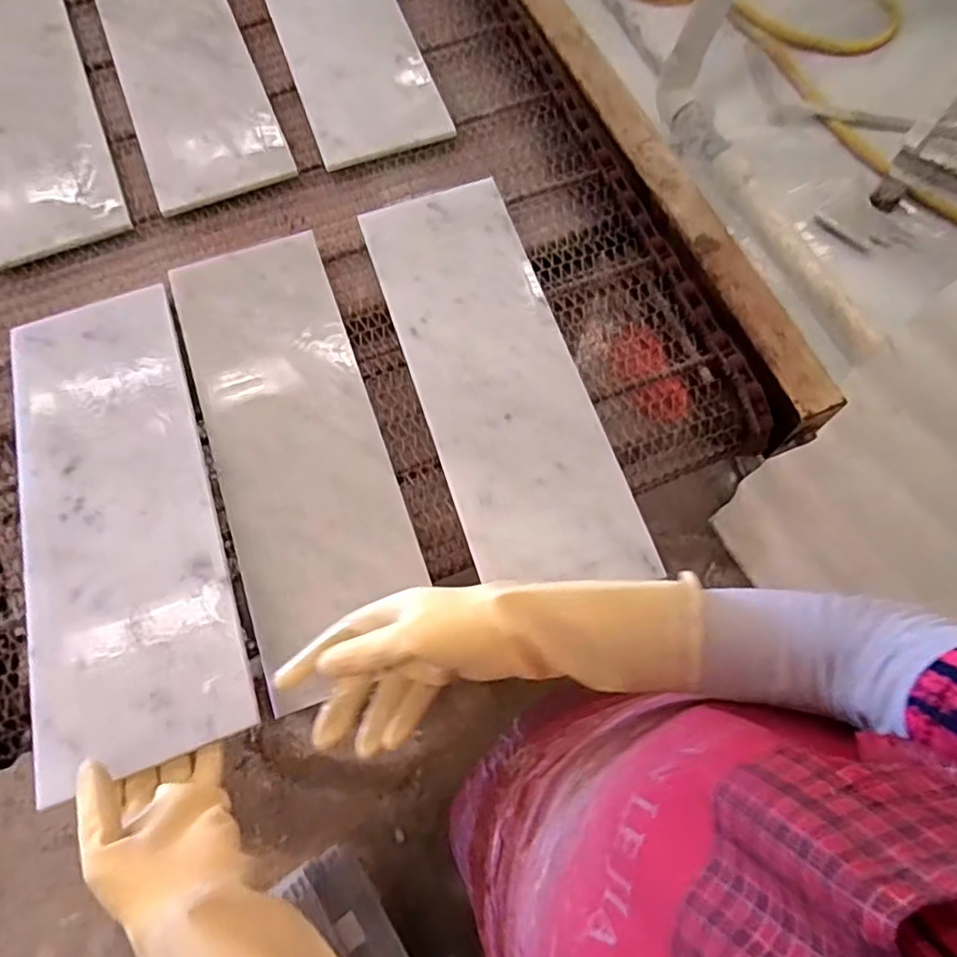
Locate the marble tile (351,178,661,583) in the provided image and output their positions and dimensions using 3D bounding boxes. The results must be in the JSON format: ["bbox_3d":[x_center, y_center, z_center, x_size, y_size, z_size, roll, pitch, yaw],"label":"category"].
[{"bbox_3d":[0.014,-0.111,0.642,0.156,0.012,0.459,-17,70,-6],"label":"marble tile"}]

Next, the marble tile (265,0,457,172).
[{"bbox_3d":[-0.183,-0.601,0.838,0.160,0.012,0.485,-19,70,-6],"label":"marble tile"}]

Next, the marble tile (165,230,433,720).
[{"bbox_3d":[-0.177,-0.036,0.619,0.161,0.013,0.460,-18,70,-6],"label":"marble tile"}]

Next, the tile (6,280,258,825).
[{"bbox_3d":[-0.320,0.014,0.567,0.160,0.013,0.461,-22,62,-8],"label":"tile"}]

